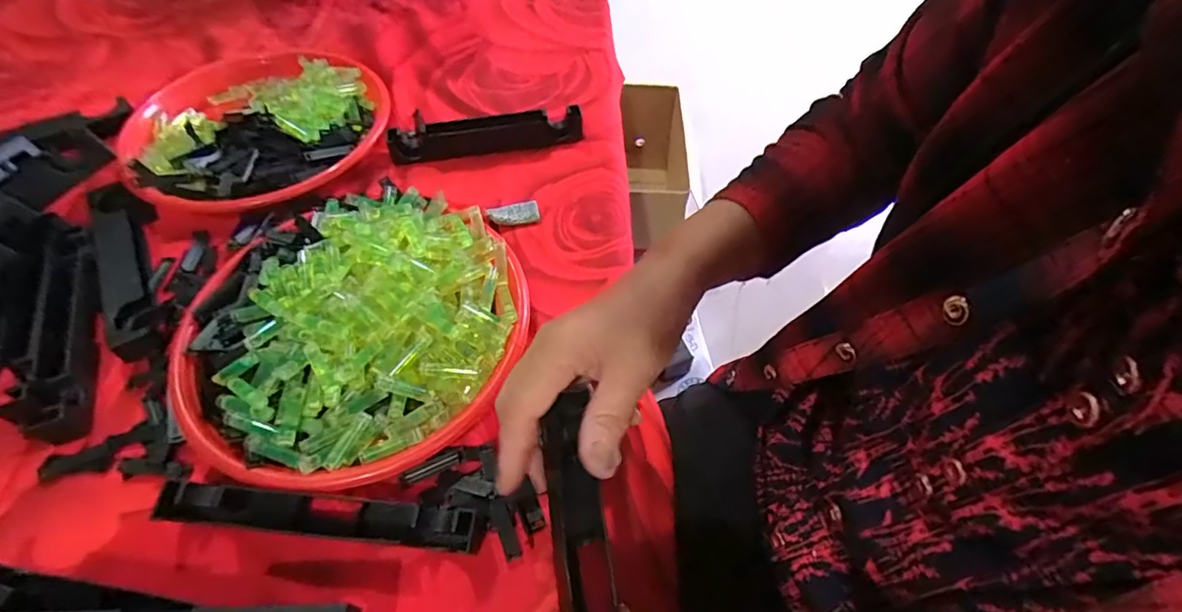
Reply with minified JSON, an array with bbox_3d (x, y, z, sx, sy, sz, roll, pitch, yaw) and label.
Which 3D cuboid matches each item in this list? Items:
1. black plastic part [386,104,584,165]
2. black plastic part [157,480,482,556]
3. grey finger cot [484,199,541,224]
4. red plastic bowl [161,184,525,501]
[{"bbox_3d":[-0.105,-0.175,0.557,0.190,0.035,0.026,-10,56,-8],"label":"black plastic part"},{"bbox_3d":[-0.168,0.130,0.346,0.192,0.029,0.029,4,55,2],"label":"black plastic part"},{"bbox_3d":[-0.073,-0.087,0.510,0.048,0.013,0.026,-15,57,-11],"label":"grey finger cot"},{"bbox_3d":[-0.177,0.007,0.412,0.238,0.060,0.249,1,55,-1],"label":"red plastic bowl"}]

